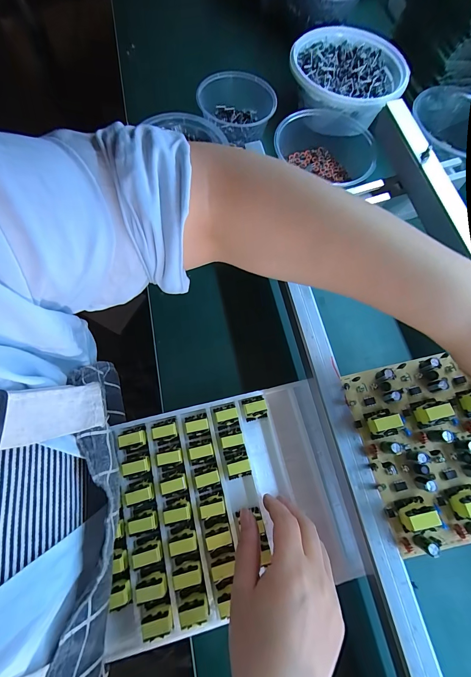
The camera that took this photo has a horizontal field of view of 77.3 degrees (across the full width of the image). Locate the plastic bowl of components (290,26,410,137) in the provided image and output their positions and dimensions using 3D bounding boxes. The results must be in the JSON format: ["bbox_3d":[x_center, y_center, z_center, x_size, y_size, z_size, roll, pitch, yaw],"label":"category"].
[{"bbox_3d":[0.182,-0.418,0.488,0.172,0.068,0.193,2,69,0],"label":"plastic bowl of components"}]

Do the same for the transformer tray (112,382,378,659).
[{"bbox_3d":[-0.006,0.152,0.283,0.225,0.032,0.181,-13,70,-6],"label":"transformer tray"}]

